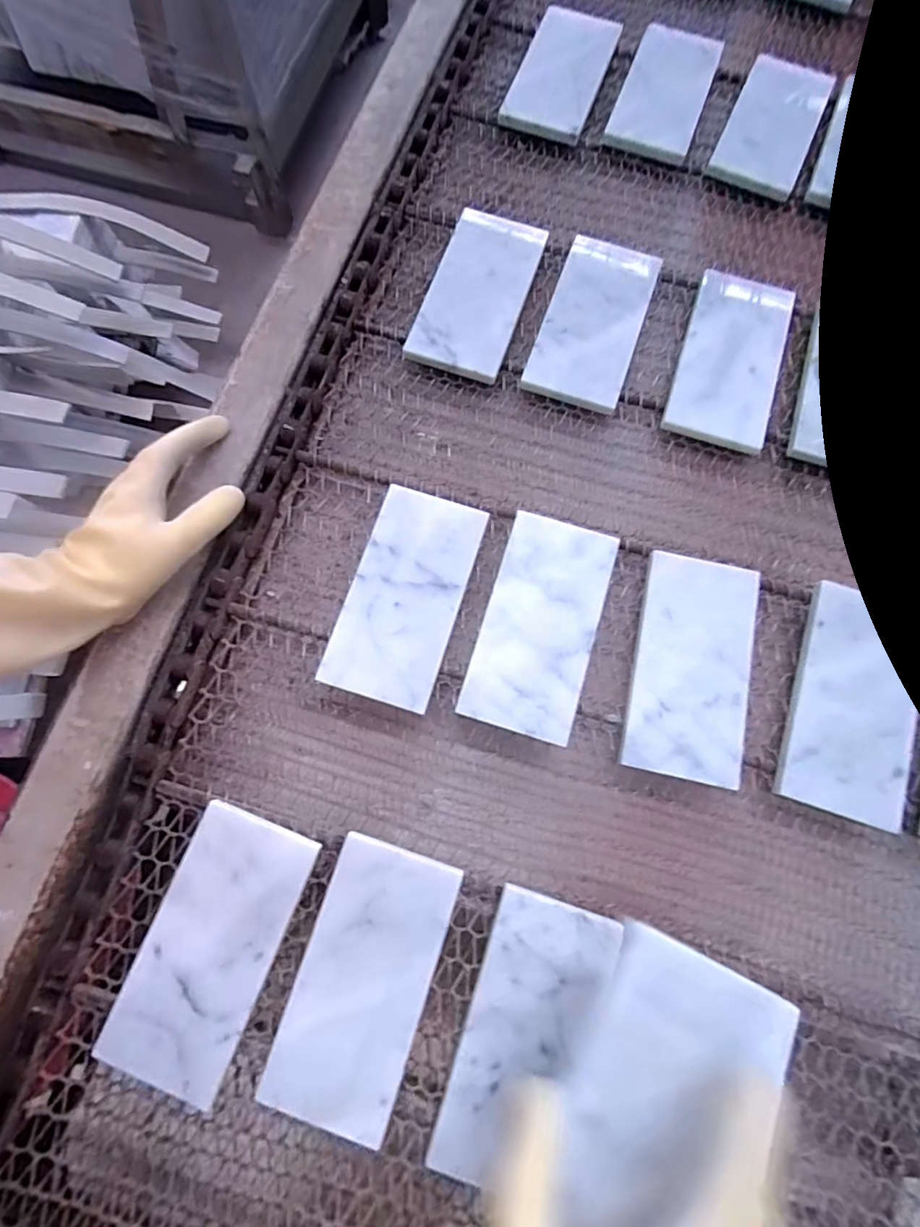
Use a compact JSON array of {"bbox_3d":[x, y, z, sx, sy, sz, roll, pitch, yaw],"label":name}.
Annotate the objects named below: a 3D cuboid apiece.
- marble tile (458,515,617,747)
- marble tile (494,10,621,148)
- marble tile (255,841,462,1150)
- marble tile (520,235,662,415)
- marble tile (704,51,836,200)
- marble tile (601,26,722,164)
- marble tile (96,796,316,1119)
[{"bbox_3d":[0.056,0.006,0.376,0.077,0.005,0.154,17,75,5],"label":"marble tile"},{"bbox_3d":[0.099,-0.531,0.522,0.078,0.013,0.161,19,76,3],"label":"marble tile"},{"bbox_3d":[-0.058,0.225,0.323,0.076,0.005,0.153,18,79,4],"label":"marble tile"},{"bbox_3d":[0.112,-0.248,0.445,0.076,0.010,0.165,17,73,9],"label":"marble tile"},{"bbox_3d":[0.303,-0.476,0.516,0.080,0.014,0.178,25,76,5],"label":"marble tile"},{"bbox_3d":[0.201,-0.513,0.520,0.079,0.011,0.163,20,76,4],"label":"marble tile"},{"bbox_3d":[-0.154,0.205,0.326,0.075,0.005,0.154,23,79,3],"label":"marble tile"}]

